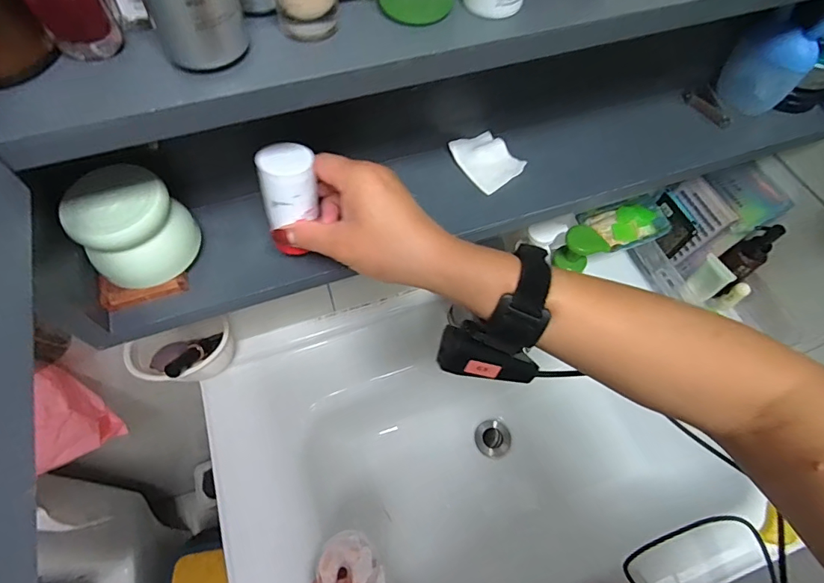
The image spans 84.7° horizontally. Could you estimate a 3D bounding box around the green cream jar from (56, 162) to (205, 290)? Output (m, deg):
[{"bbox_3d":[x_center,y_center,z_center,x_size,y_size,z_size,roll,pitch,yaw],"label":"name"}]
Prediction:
[{"bbox_3d":[-0.202,-0.045,0.328,0.067,0.057,0.066,1,61,-2],"label":"green cream jar"}]

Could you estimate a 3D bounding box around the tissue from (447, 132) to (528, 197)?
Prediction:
[{"bbox_3d":[0.069,-0.122,0.419,0.048,0.012,0.062,-30,67,-18],"label":"tissue"}]

